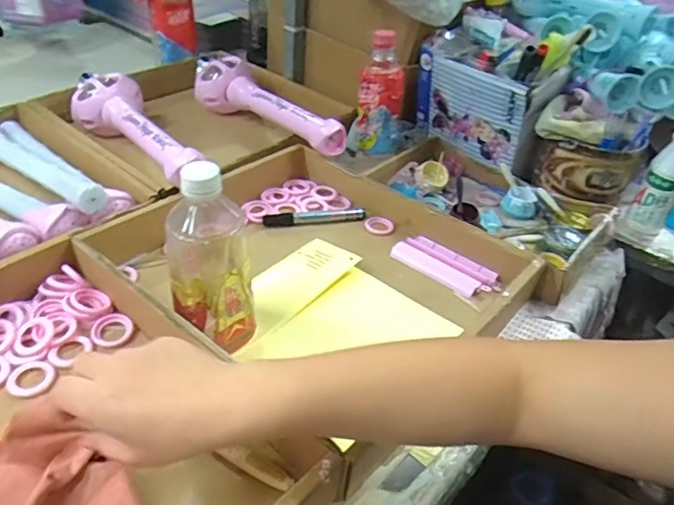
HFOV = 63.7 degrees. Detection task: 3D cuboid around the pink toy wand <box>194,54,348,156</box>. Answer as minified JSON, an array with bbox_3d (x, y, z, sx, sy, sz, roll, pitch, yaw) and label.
[{"bbox_3d":[-0.121,-0.223,0.844,0.085,0.074,0.355,-21,45,-31],"label":"pink toy wand"}]

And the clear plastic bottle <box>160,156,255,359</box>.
[{"bbox_3d":[-0.106,0.012,0.471,0.057,0.176,0.067,27,42,24],"label":"clear plastic bottle"}]

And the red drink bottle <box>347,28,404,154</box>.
[{"bbox_3d":[0.062,-0.221,0.759,0.071,0.165,0.073,7,37,-1],"label":"red drink bottle"}]

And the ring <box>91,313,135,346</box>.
[{"bbox_3d":[-0.214,0.073,0.518,0.035,0.008,0.038,4,38,-3],"label":"ring"}]

